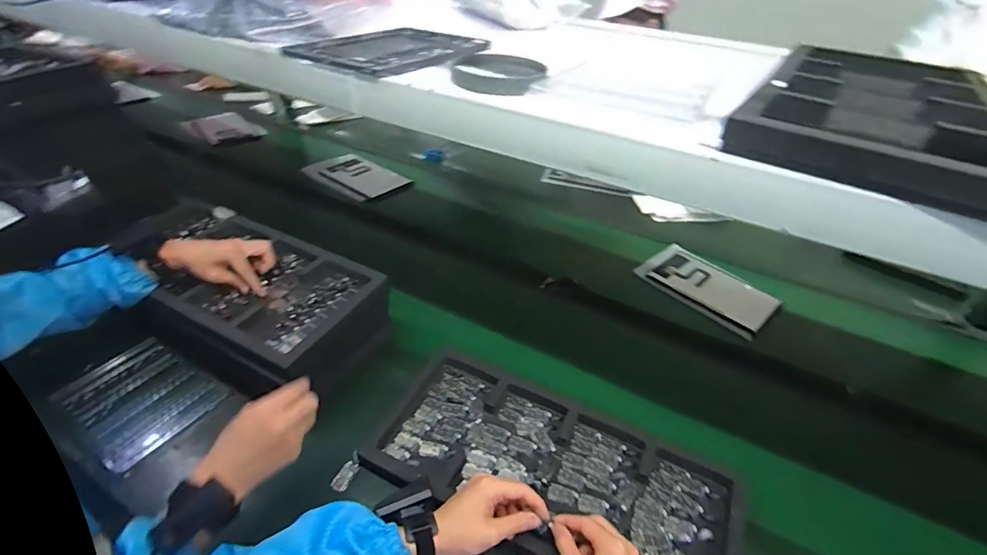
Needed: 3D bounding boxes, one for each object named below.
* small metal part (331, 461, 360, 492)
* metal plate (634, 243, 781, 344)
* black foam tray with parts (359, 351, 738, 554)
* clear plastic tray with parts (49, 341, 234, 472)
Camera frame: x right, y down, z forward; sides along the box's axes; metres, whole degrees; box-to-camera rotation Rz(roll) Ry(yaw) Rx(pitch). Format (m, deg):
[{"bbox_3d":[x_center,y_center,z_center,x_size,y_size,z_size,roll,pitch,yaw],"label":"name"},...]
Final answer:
[{"bbox_3d":[-0.205,0.276,0.630,0.023,0.004,0.043,14,39,13],"label":"small metal part"},{"bbox_3d":[0.480,0.021,1.020,0.173,0.023,0.283,-22,46,-30],"label":"metal plate"},{"bbox_3d":[0.075,0.265,0.627,0.479,0.035,0.224,19,40,20],"label":"black foam tray with parts"},{"bbox_3d":[-0.555,0.189,0.715,0.210,0.017,0.161,24,42,22],"label":"clear plastic tray with parts"}]

